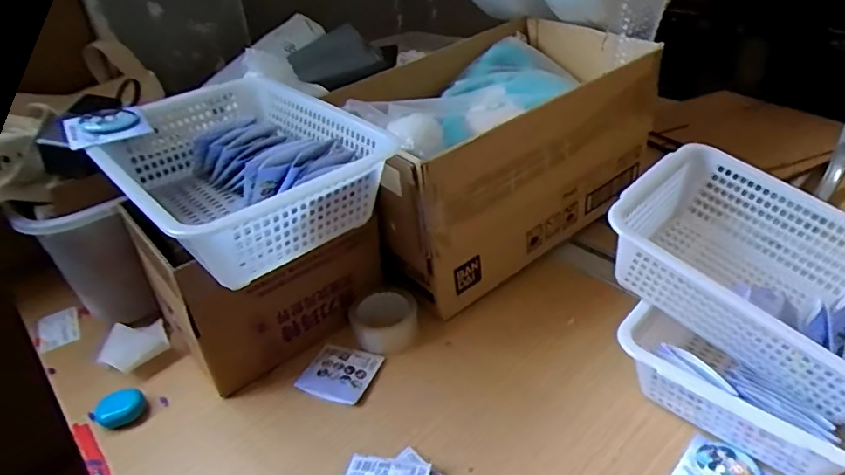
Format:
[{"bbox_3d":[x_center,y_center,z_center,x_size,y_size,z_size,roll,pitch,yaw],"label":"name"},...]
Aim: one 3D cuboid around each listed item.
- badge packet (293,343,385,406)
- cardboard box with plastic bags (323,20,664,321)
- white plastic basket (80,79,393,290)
[{"bbox_3d":[-0.108,0.176,0.708,0.084,0.015,0.086,12,37,21],"label":"badge packet"},{"bbox_3d":[0.121,-0.139,0.855,0.525,0.263,0.247,-27,41,-31],"label":"cardboard box with plastic bags"},{"bbox_3d":[-0.198,-0.074,0.580,0.220,0.115,0.271,-28,42,-31],"label":"white plastic basket"}]

